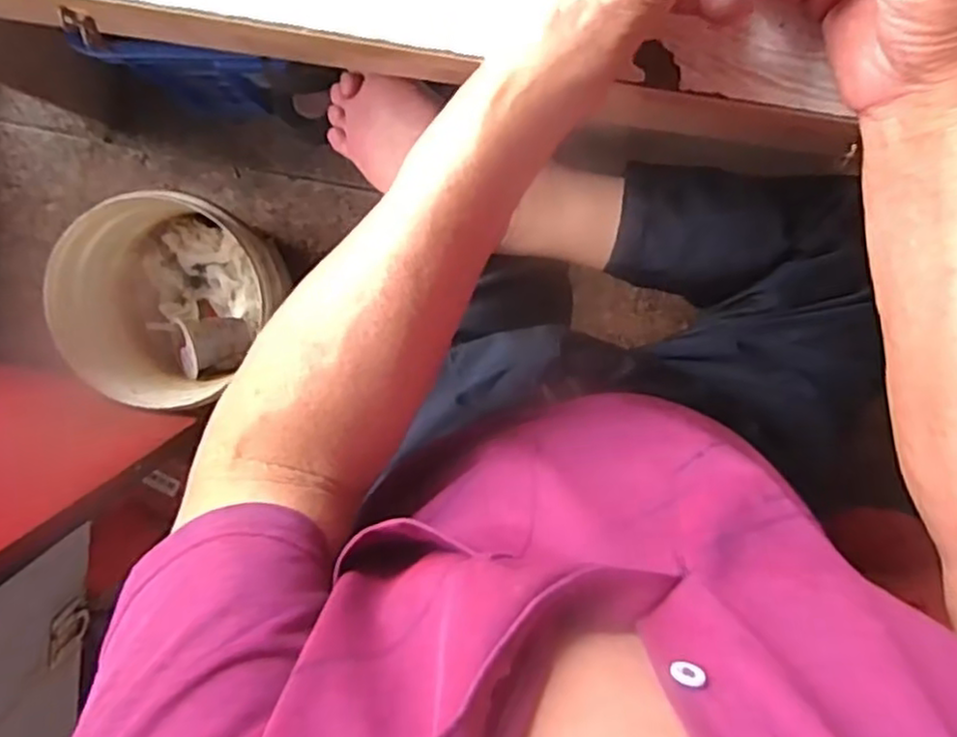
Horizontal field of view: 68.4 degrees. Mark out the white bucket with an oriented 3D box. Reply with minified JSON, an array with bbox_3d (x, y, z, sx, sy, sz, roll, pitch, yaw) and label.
[{"bbox_3d":[-0.425,-0.105,0.982,0.239,0.236,0.253,0,99,-2],"label":"white bucket"}]

